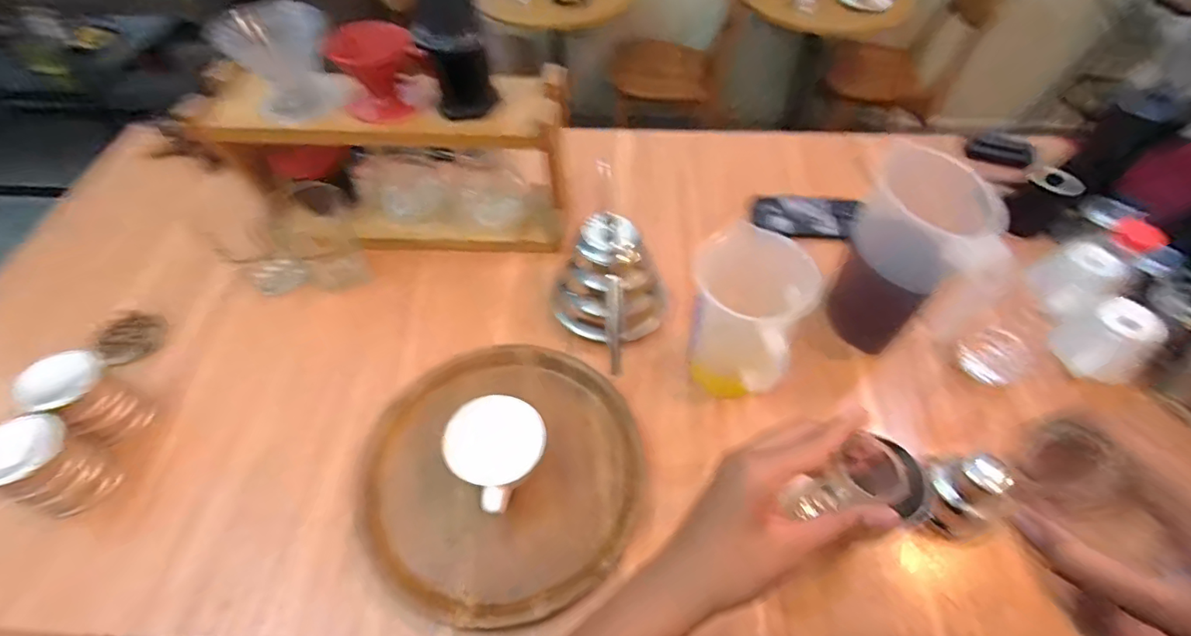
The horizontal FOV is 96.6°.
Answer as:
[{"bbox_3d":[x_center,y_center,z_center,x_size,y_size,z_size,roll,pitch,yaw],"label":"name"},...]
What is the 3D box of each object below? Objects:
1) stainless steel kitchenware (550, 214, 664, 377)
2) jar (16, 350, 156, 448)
[{"bbox_3d":[0.010,-0.031,0.620,0.123,0.118,0.133,29,59,20],"label":"stainless steel kitchenware"},{"bbox_3d":[-0.533,0.086,0.564,0.059,0.097,0.066,28,59,20],"label":"jar"}]

